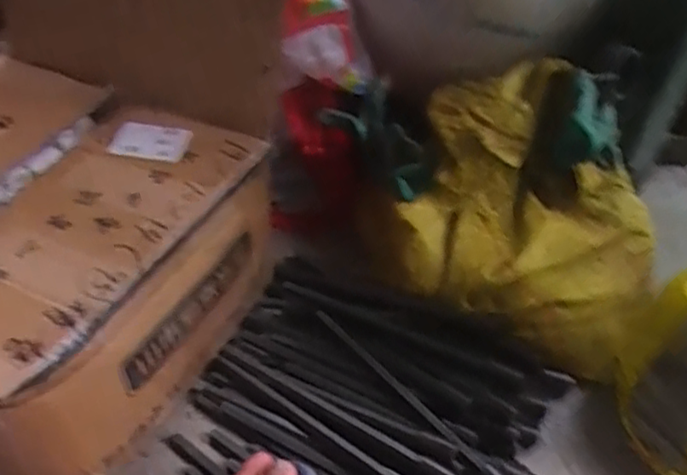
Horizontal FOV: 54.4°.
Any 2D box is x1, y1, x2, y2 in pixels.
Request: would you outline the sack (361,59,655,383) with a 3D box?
[{"bbox_3d":[0.171,-0.027,0.624,0.248,0.164,0.193,23,49,19],"label":"sack"}]

